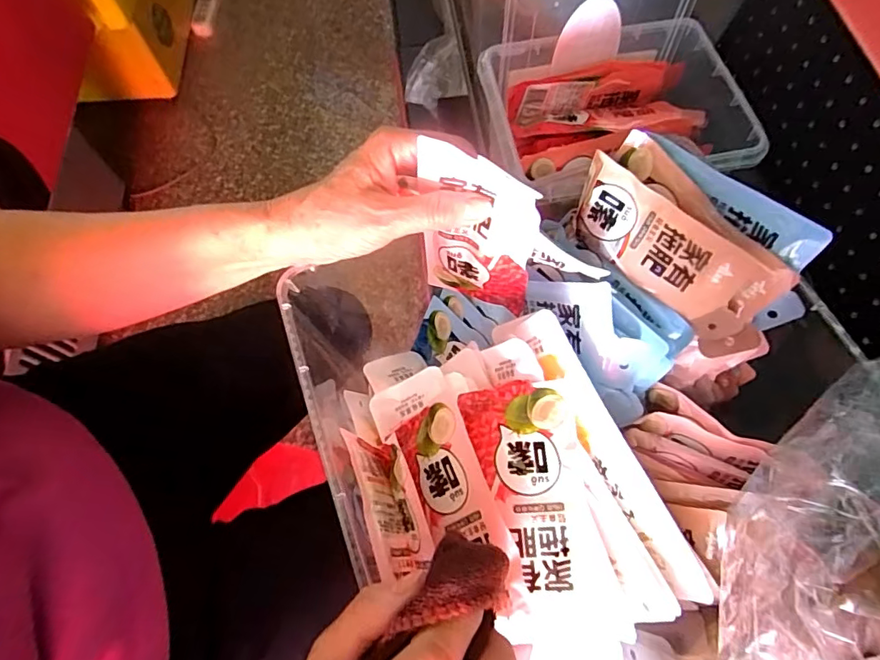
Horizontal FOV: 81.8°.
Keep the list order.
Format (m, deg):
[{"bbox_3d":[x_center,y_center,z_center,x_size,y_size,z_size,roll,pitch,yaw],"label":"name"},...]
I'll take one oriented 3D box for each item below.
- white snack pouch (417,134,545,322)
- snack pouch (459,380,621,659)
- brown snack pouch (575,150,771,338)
[{"bbox_3d":[0.022,-0.053,0.311,0.072,0.133,0.012,24,69,11],"label":"white snack pouch"},{"bbox_3d":[0.058,0.114,0.292,0.063,0.016,0.166,-14,75,13],"label":"snack pouch"},{"bbox_3d":[0.142,-0.052,0.332,0.008,0.062,0.128,-31,67,-36],"label":"brown snack pouch"}]

